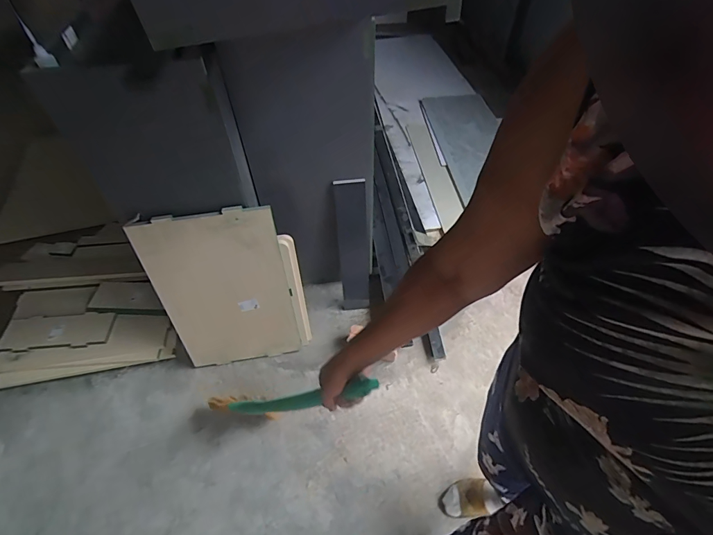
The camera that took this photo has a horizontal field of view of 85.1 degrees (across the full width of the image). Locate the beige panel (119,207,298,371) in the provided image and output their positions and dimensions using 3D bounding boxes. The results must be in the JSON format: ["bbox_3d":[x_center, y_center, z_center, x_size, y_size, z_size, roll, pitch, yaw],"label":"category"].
[{"bbox_3d":[-0.384,0.087,1.167,0.354,0.579,0.022,-14,40,-12],"label":"beige panel"}]

